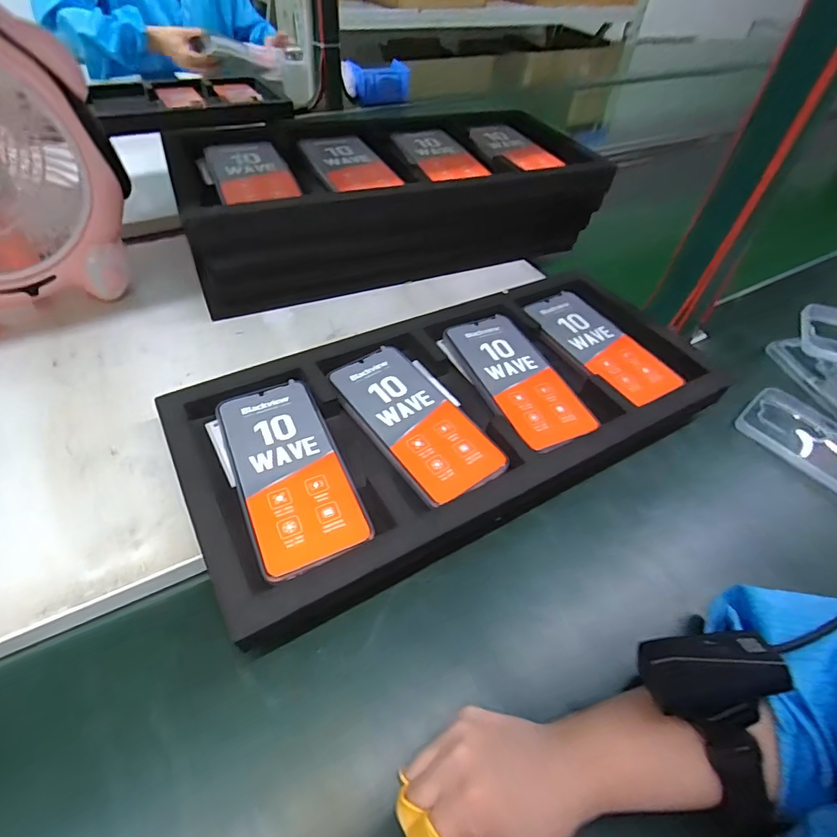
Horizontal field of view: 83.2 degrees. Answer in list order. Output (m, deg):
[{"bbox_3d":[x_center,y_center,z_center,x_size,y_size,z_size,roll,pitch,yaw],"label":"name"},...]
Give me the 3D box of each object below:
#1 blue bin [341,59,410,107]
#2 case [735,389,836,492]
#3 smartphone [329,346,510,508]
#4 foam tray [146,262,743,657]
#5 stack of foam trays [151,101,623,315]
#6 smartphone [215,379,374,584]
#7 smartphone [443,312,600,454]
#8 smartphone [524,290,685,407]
[{"bbox_3d":[-0.101,-0.801,1.127,0.158,0.066,0.077,-2,53,-7],"label":"blue bin"},{"bbox_3d":[0.422,0.037,0.475,0.095,0.016,0.174,-32,57,-28],"label":"case"},{"bbox_3d":[-0.005,-0.003,0.408,0.077,0.006,0.168,-27,55,-26],"label":"smartphone"},{"bbox_3d":[0.043,-0.008,0.432,0.474,0.043,0.235,-21,53,-21],"label":"foam tray"},{"bbox_3d":[-0.024,-0.264,0.578,0.479,0.118,0.218,-15,50,-17],"label":"stack of foam trays"},{"bbox_3d":[-0.102,0.036,0.365,0.078,0.005,0.169,-19,52,-20],"label":"smartphone"},{"bbox_3d":[0.095,-0.041,0.450,0.077,0.011,0.170,-16,51,-18],"label":"smartphone"},{"bbox_3d":[0.187,-0.078,0.487,0.072,0.014,0.176,-23,53,-16],"label":"smartphone"}]

